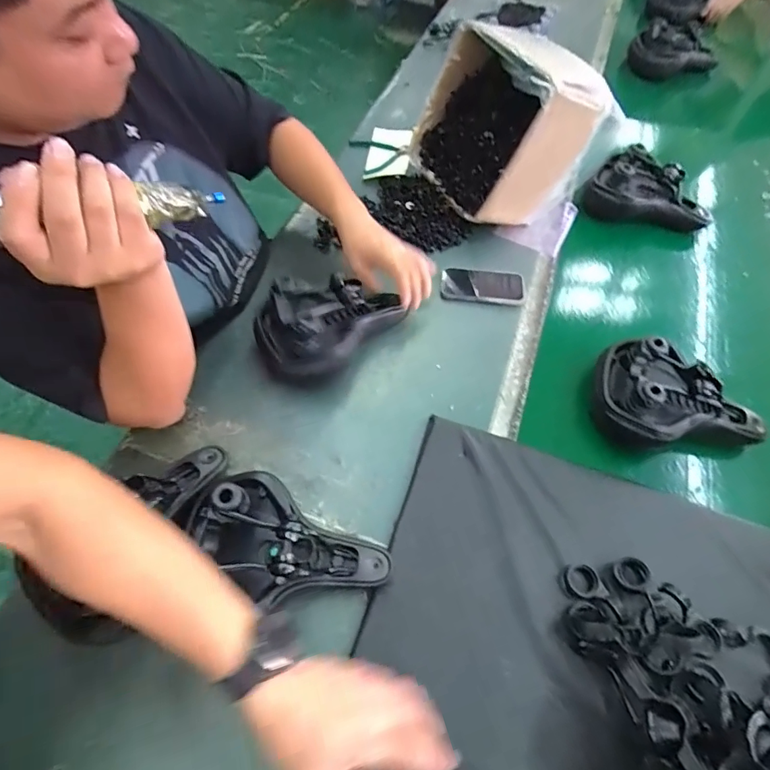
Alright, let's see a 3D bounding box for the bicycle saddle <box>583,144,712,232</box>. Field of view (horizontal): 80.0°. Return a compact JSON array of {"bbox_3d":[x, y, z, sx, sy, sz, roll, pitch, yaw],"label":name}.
[{"bbox_3d":[0.558,-0.411,0.962,0.237,0.099,0.127,20,60,10],"label":"bicycle saddle"}]

